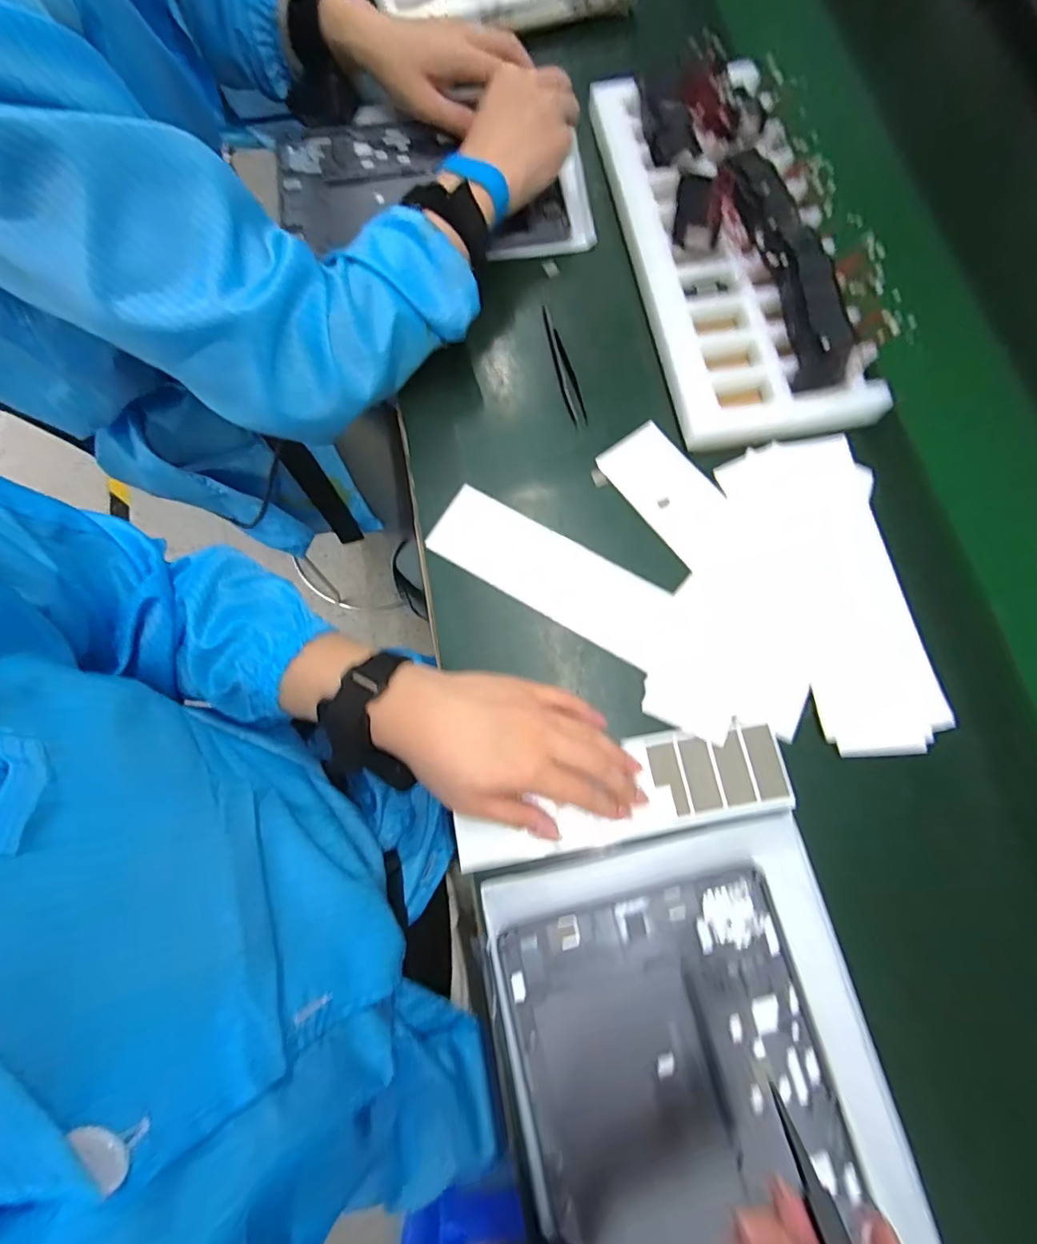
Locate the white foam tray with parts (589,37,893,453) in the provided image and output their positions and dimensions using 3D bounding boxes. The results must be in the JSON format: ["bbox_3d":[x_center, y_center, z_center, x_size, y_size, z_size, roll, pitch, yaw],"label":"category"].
[{"bbox_3d":[0.172,-0.321,0.438,0.161,0.043,0.368,-10,75,-4],"label":"white foam tray with parts"}]

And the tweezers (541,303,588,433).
[{"bbox_3d":[0.038,-0.210,0.430,0.016,0.006,0.112,-12,75,-4],"label":"tweezers"}]

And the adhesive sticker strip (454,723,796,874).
[{"bbox_3d":[0.066,0.111,0.344,0.215,0.006,0.060,-10,74,-3],"label":"adhesive sticker strip"}]

